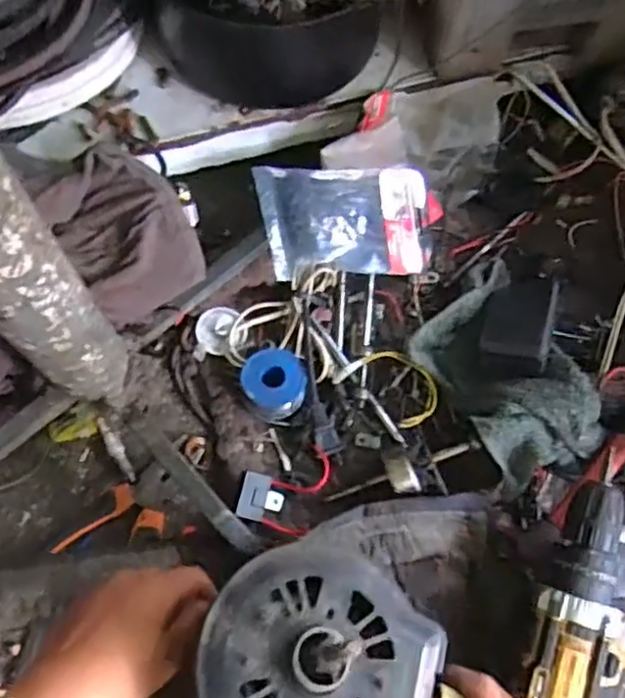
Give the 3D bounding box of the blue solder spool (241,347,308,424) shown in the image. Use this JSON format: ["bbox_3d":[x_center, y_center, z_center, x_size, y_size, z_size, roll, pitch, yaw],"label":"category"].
[{"bbox_3d":[-0.032,0.029,0.562,0.053,0.035,0.058,1,70,-2],"label":"blue solder spool"}]

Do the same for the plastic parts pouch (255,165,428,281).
[{"bbox_3d":[0.037,-0.118,0.596,0.166,0.029,0.102,-8,85,-24],"label":"plastic parts pouch"}]

